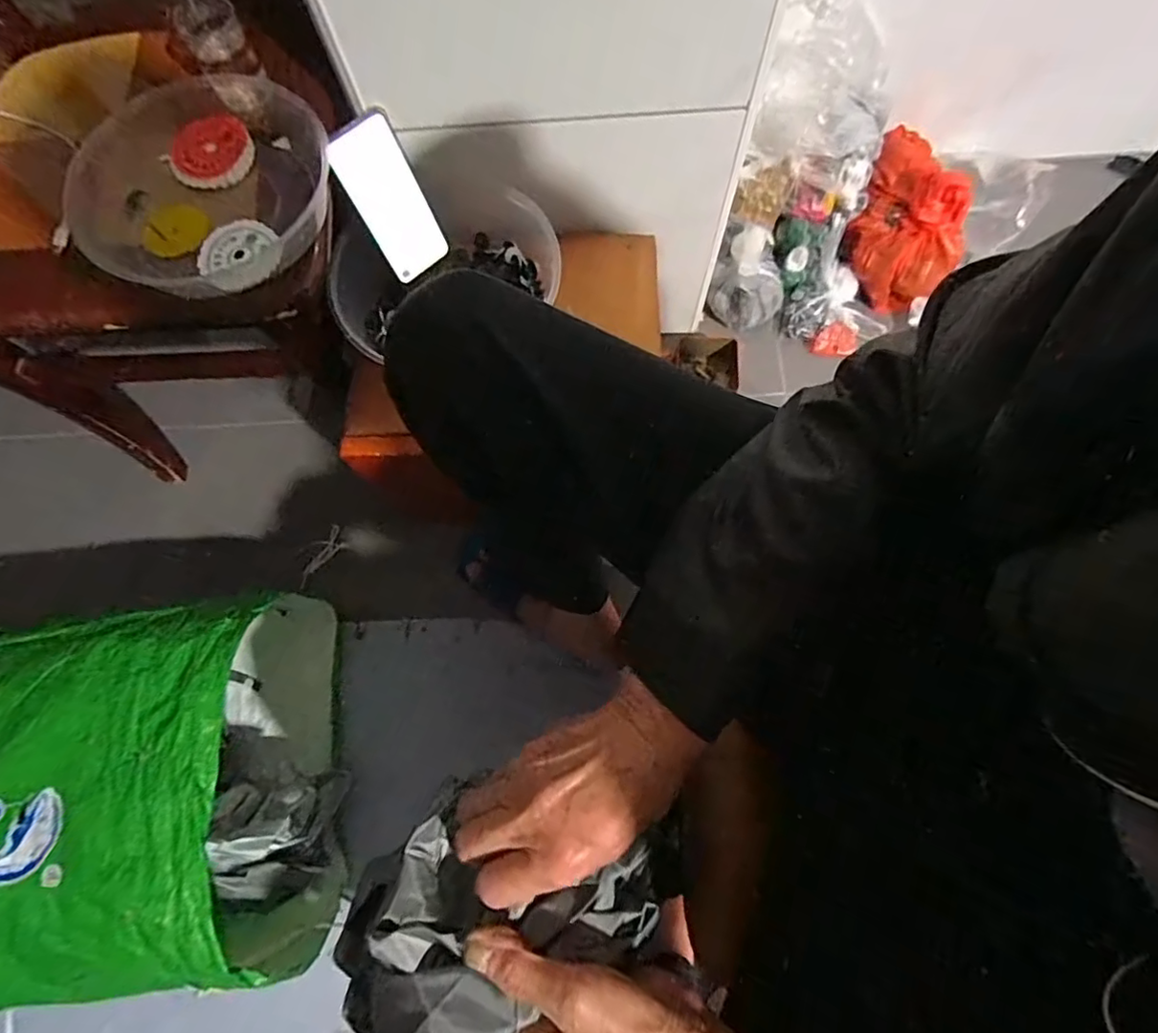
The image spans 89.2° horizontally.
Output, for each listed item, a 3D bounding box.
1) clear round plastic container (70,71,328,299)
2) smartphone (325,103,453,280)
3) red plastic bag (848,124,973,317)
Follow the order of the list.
[{"bbox_3d":[-0.355,-0.311,0.551,0.248,0.046,0.237,20,77,7],"label":"clear round plastic container"},{"bbox_3d":[-0.202,-0.340,0.637,0.075,0.160,0.009,-35,54,-7],"label":"smartphone"},{"bbox_3d":[0.540,-0.484,0.967,0.171,0.150,0.260,24,77,8],"label":"red plastic bag"}]

